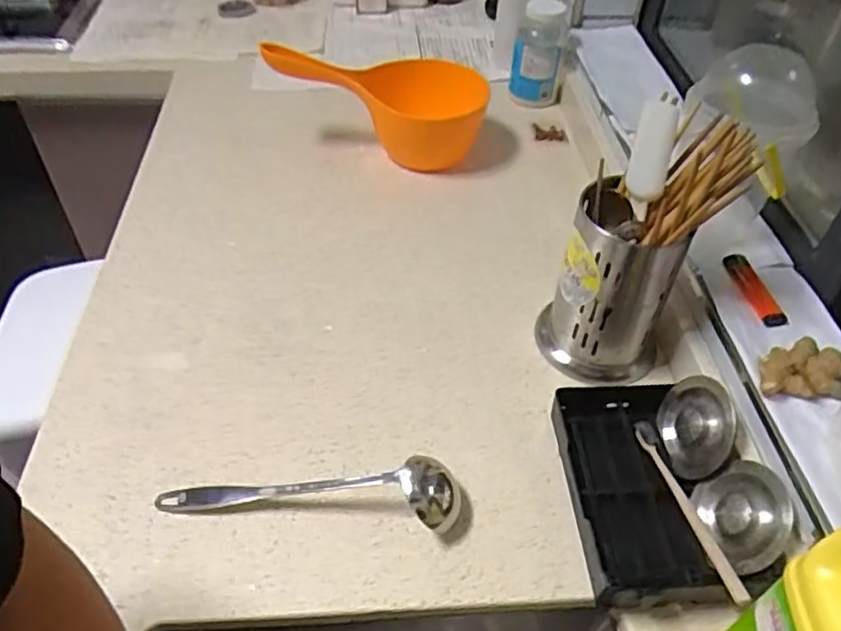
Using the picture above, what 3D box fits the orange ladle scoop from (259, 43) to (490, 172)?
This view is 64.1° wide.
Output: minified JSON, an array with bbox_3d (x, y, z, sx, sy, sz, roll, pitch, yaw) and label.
[{"bbox_3d":[-0.052,-0.262,0.850,0.260,0.138,0.123,-13,48,-15],"label":"orange ladle scoop"}]

